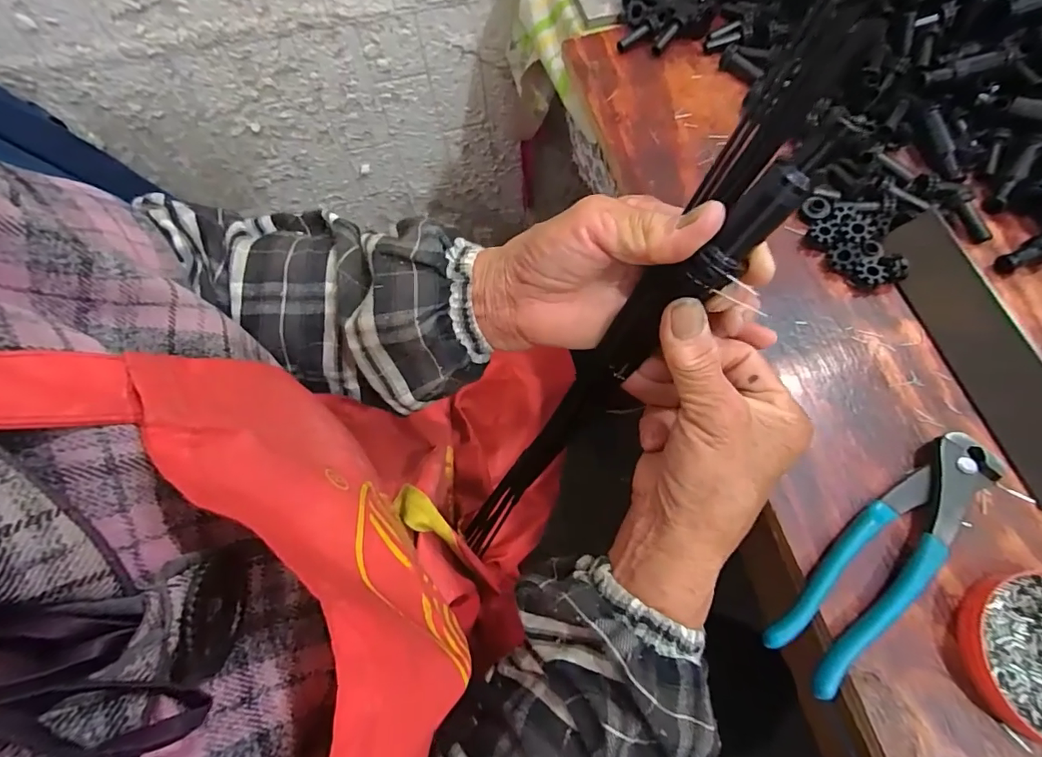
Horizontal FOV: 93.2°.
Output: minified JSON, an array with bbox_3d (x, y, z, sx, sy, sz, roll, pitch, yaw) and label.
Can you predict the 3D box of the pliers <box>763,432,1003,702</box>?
[{"bbox_3d":[0.196,0.092,0.264,0.162,0.018,0.037,-40,72,-15],"label":"pliers"}]

